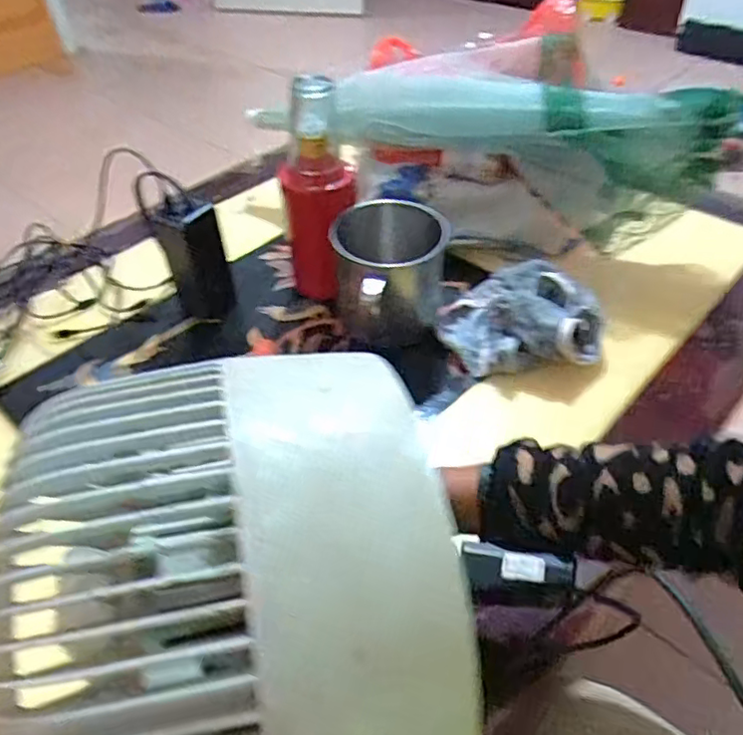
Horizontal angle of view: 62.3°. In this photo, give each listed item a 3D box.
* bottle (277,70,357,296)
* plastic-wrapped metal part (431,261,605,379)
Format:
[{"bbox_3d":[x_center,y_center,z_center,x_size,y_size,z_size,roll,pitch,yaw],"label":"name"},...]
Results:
[{"bbox_3d":[-0.057,-0.183,0.685,0.084,0.243,0.068,-6,45,-1],"label":"bottle"},{"bbox_3d":[0.160,-0.058,0.669,0.167,0.067,0.144,-5,45,-1],"label":"plastic-wrapped metal part"}]

